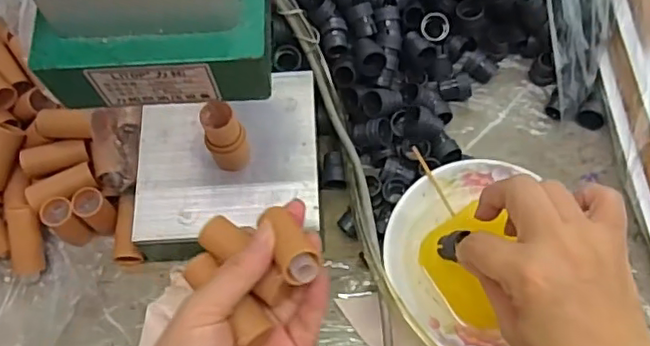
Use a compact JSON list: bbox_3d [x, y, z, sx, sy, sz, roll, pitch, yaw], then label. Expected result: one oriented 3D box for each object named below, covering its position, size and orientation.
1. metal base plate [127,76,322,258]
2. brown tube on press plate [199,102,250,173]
[{"bbox_3d":[-0.067,-0.004,0.429,0.124,0.046,0.120,-1,68,2],"label":"metal base plate"},{"bbox_3d":[-0.063,-0.022,0.385,0.023,0.056,0.023,-25,69,-8],"label":"brown tube on press plate"}]

